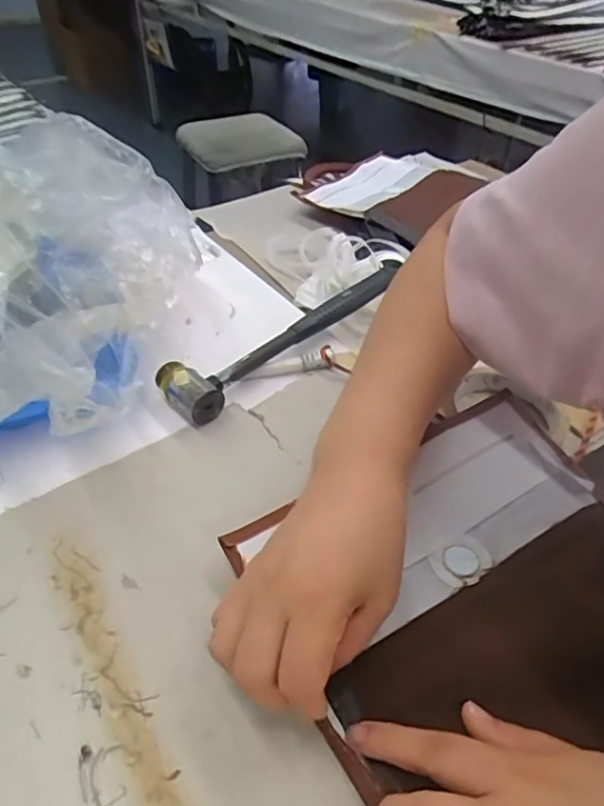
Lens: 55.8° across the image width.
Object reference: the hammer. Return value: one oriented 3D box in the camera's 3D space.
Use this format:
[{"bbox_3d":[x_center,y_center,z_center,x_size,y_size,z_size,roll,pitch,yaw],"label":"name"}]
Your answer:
[{"bbox_3d":[-0.014,-0.062,0.484,0.054,0.030,0.236,34,52,30],"label":"hammer"}]

